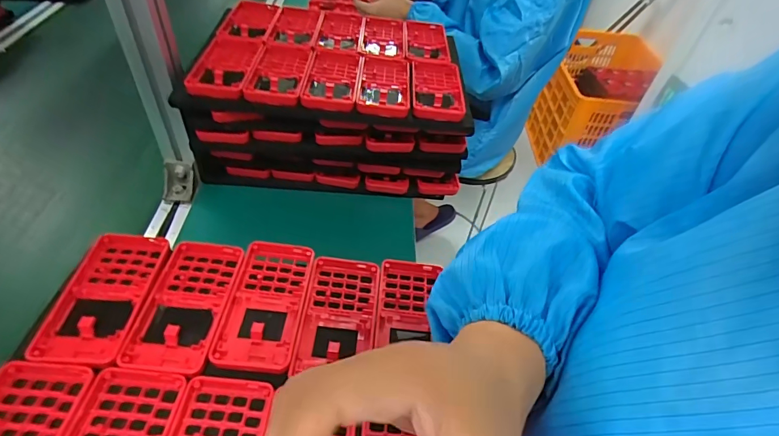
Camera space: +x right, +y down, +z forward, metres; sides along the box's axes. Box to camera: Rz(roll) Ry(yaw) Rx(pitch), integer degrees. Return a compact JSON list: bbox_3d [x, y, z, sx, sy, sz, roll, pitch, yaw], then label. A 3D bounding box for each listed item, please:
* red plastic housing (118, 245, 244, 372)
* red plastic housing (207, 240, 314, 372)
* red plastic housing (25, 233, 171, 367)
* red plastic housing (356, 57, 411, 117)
[{"bbox_3d":[-0.171,0.070,0.354,0.064,0.015,0.124,5,47,-2],"label":"red plastic housing"},{"bbox_3d":[-0.107,0.072,0.364,0.063,0.014,0.124,6,47,-2],"label":"red plastic housing"},{"bbox_3d":[-0.237,0.061,0.349,0.064,0.010,0.125,4,47,-3],"label":"red plastic housing"},{"bbox_3d":[-0.006,-0.164,0.516,0.063,0.017,0.124,5,47,-2],"label":"red plastic housing"}]

